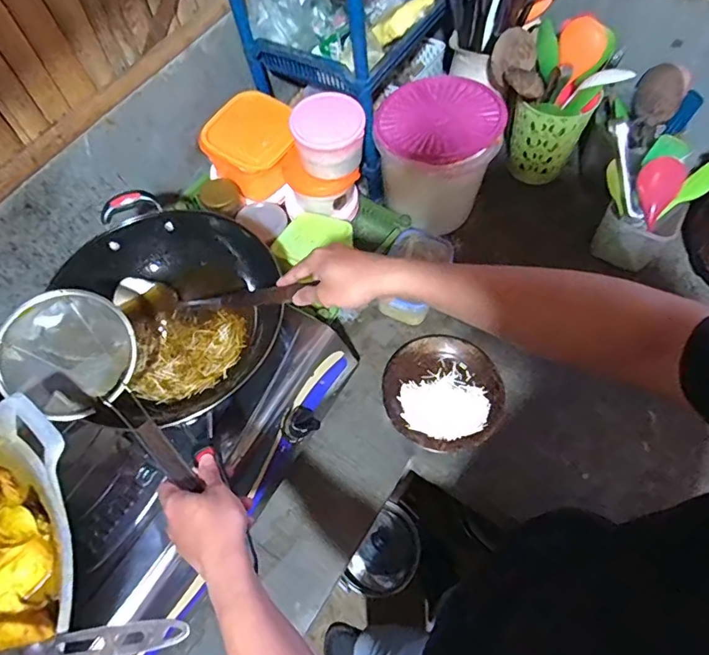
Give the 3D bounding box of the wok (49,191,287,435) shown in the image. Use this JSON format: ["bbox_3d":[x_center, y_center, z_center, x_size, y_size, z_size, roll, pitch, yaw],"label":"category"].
[{"bbox_3d":[-0.258,-0.042,0.676,0.270,0.101,0.289,-41,69,-16],"label":"wok"}]

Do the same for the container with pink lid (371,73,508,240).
[{"bbox_3d":[0.140,-0.309,0.881,0.195,0.177,0.195,-1,64,2],"label":"container with pink lid"}]

